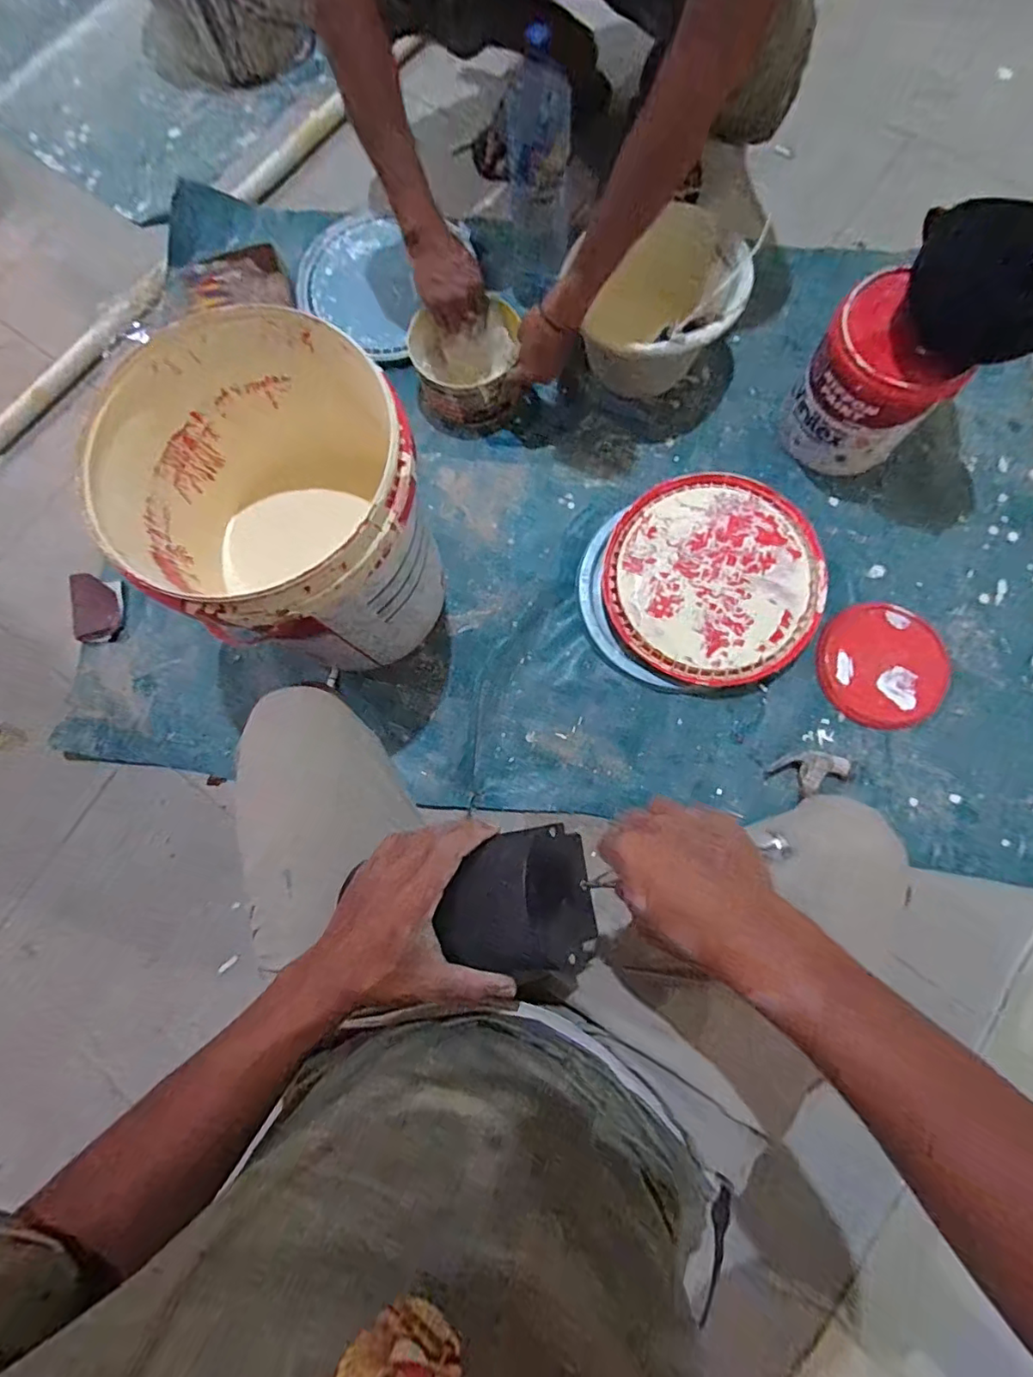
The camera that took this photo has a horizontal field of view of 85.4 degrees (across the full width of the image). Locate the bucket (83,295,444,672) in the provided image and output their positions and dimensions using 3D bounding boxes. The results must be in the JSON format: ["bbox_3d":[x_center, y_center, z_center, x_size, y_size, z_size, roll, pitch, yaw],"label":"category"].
[{"bbox_3d":[-0.251,-0.176,0.681,0.302,0.355,0.295,0,73,1],"label":"bucket"}]

